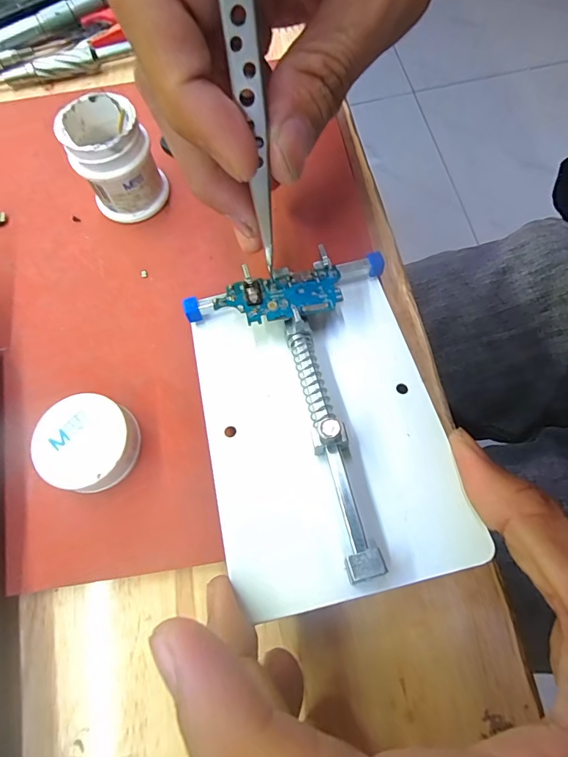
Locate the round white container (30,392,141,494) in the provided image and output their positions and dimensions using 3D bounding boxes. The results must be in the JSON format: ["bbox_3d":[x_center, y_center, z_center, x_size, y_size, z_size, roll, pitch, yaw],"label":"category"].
[{"bbox_3d":[-0.072,0.024,0.154,0.034,0.012,0.034,-1,71,2],"label":"round white container"}]

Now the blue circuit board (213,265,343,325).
[{"bbox_3d":[-0.001,-0.031,0.156,0.047,0.004,0.021,-13,66,-6],"label":"blue circuit board"}]

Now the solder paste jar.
[{"bbox_3d":[-0.074,-0.095,0.182,0.032,0.041,0.031,-1,70,3],"label":"solder paste jar"}]

